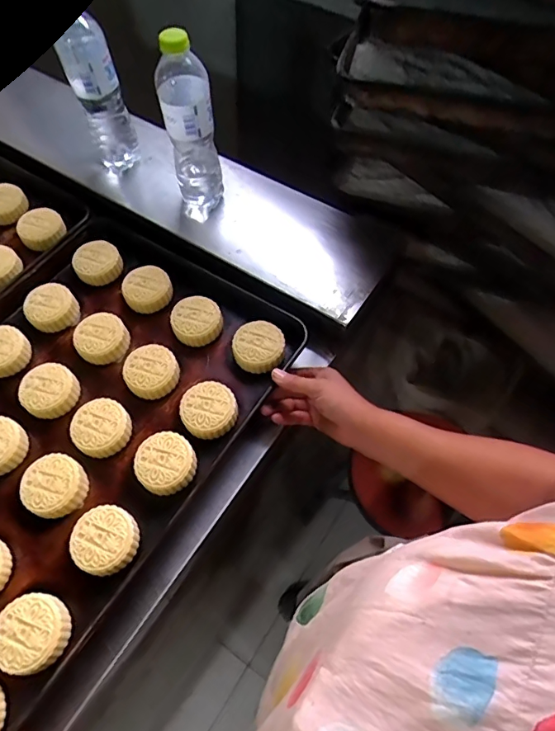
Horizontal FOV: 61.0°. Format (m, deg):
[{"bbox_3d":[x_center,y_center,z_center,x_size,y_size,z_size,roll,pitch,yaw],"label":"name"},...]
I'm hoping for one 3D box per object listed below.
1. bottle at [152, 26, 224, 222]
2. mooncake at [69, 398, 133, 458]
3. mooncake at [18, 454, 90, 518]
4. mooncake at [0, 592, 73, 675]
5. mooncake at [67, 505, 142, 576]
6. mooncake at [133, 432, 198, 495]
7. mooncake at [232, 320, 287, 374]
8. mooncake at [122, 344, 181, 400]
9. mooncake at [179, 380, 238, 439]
[{"bbox_3d":[-0.112,-0.301,0.619,0.063,0.241,0.070,-17,57,-6],"label":"bottle"},{"bbox_3d":[-0.207,0.075,0.558,0.065,0.032,0.065,-2,57,3],"label":"mooncake"},{"bbox_3d":[-0.249,0.135,0.527,0.065,0.029,0.064,22,61,18],"label":"mooncake"},{"bbox_3d":[-0.237,0.256,0.452,0.068,0.024,0.065,-2,57,3],"label":"mooncake"},{"bbox_3d":[-0.181,0.183,0.494,0.065,0.024,0.064,-2,57,3],"label":"mooncake"},{"bbox_3d":[-0.126,0.111,0.533,0.065,0.027,0.064,30,64,22],"label":"mooncake"},{"bbox_3d":[-0.023,-0.023,0.604,0.065,0.030,0.064,-2,57,3],"label":"mooncake"},{"bbox_3d":[-0.158,0.009,0.594,0.064,0.033,0.065,-2,57,3],"label":"mooncake"},{"bbox_3d":[-0.082,0.052,0.564,0.065,0.026,0.066,-2,57,3],"label":"mooncake"}]

